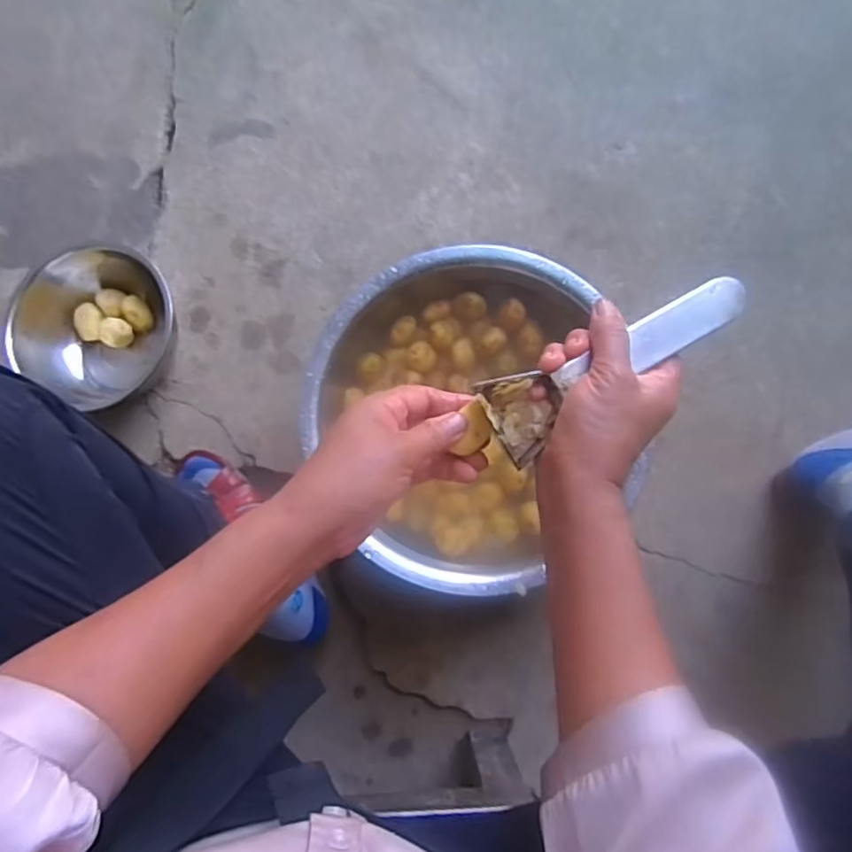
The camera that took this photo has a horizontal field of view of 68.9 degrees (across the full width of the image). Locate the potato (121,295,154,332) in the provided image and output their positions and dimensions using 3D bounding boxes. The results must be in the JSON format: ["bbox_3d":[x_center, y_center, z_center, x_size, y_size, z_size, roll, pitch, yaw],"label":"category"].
[{"bbox_3d":[-0.340,-0.134,0.732,0.027,0.021,0.042,-29,82,-2],"label":"potato"}]

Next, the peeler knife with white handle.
[{"bbox_3d":[0.126,-0.041,0.395,0.191,0.028,0.051,-27,82,-5],"label":"peeler knife with white handle"}]

